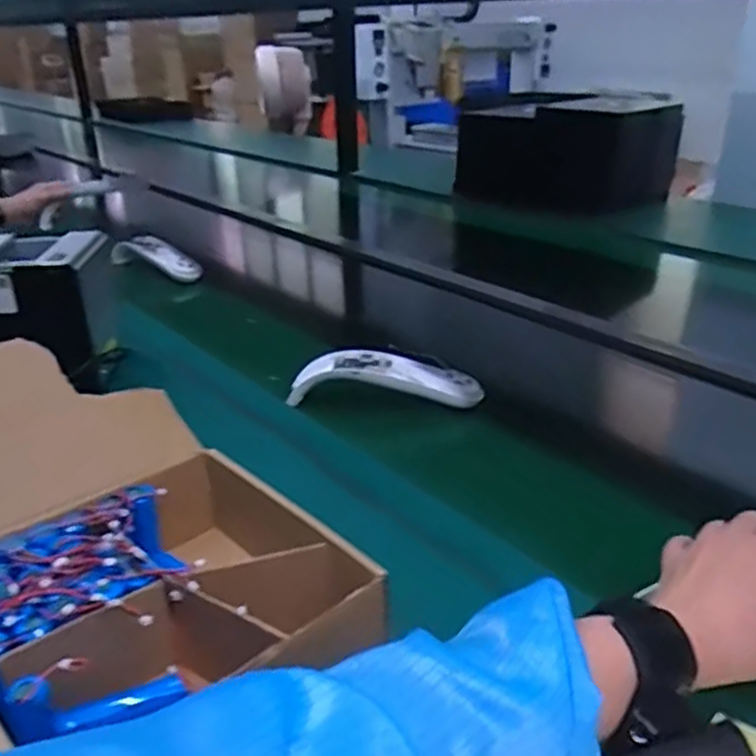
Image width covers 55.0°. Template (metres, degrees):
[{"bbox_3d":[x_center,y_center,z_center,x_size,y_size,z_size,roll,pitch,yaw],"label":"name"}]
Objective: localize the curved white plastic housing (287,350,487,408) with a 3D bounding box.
[{"bbox_3d":[0.008,-0.002,0.754,0.195,0.045,0.055,4,26,9],"label":"curved white plastic housing"}]

